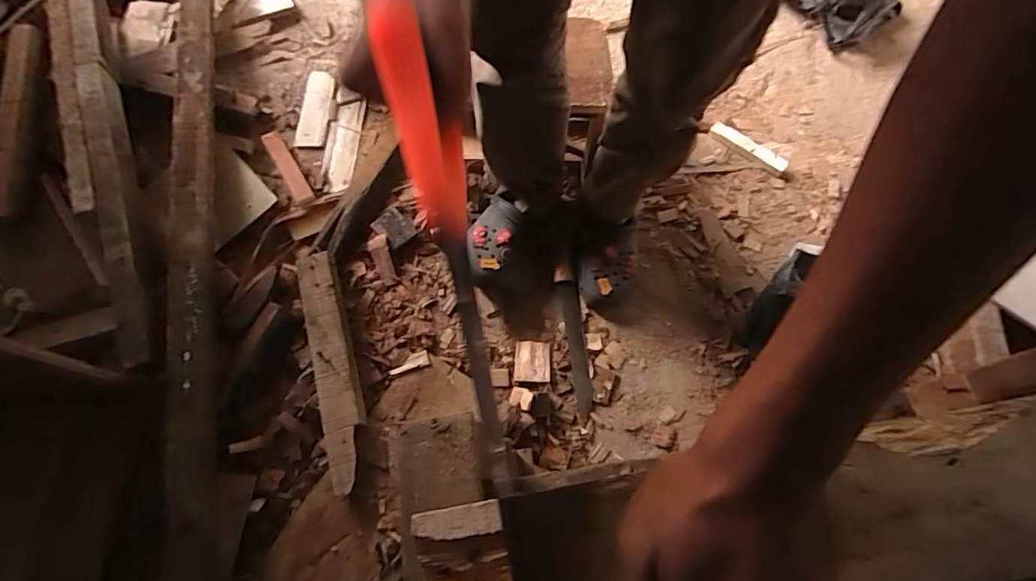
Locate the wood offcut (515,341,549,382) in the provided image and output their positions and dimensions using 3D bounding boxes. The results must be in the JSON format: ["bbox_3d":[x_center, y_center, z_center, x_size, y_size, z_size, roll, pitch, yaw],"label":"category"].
[{"bbox_3d":[0.024,0.123,0.879,0.059,0.010,0.070,0,67,0],"label":"wood offcut"}]

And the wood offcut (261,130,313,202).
[{"bbox_3d":[-0.472,-0.255,1.038,0.034,0.017,0.188,-30,71,-12],"label":"wood offcut"}]

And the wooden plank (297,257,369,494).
[{"bbox_3d":[-0.302,0.115,0.829,0.064,0.023,0.398,-10,68,-19],"label":"wooden plank"}]

